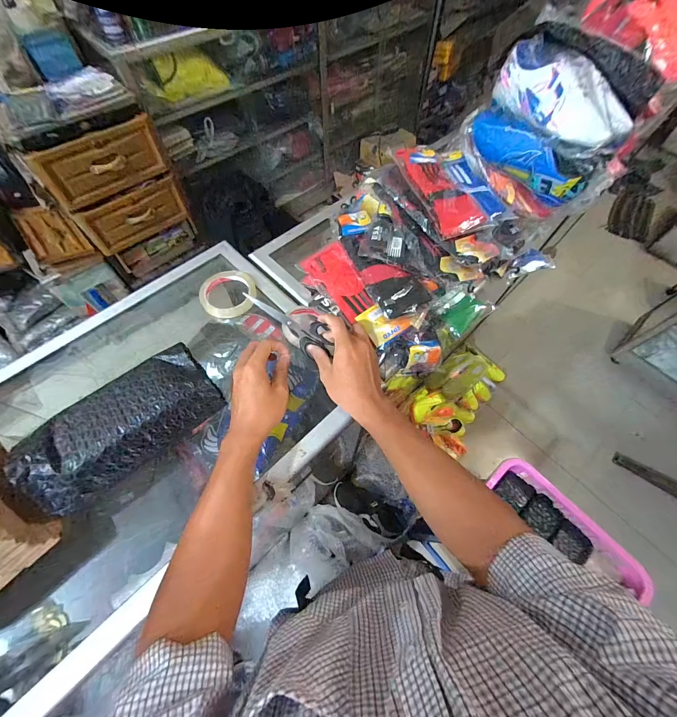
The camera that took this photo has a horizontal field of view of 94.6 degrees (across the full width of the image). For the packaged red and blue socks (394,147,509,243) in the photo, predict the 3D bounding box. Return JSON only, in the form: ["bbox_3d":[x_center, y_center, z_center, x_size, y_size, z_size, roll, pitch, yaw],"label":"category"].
[{"bbox_3d":[0.219,-0.318,0.587,0.168,0.046,0.220,-16,64,-10],"label":"packaged red and blue socks"}]

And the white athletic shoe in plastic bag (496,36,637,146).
[{"bbox_3d":[0.428,-0.505,0.586,0.143,0.070,0.246,-29,67,-16],"label":"white athletic shoe in plastic bag"}]

